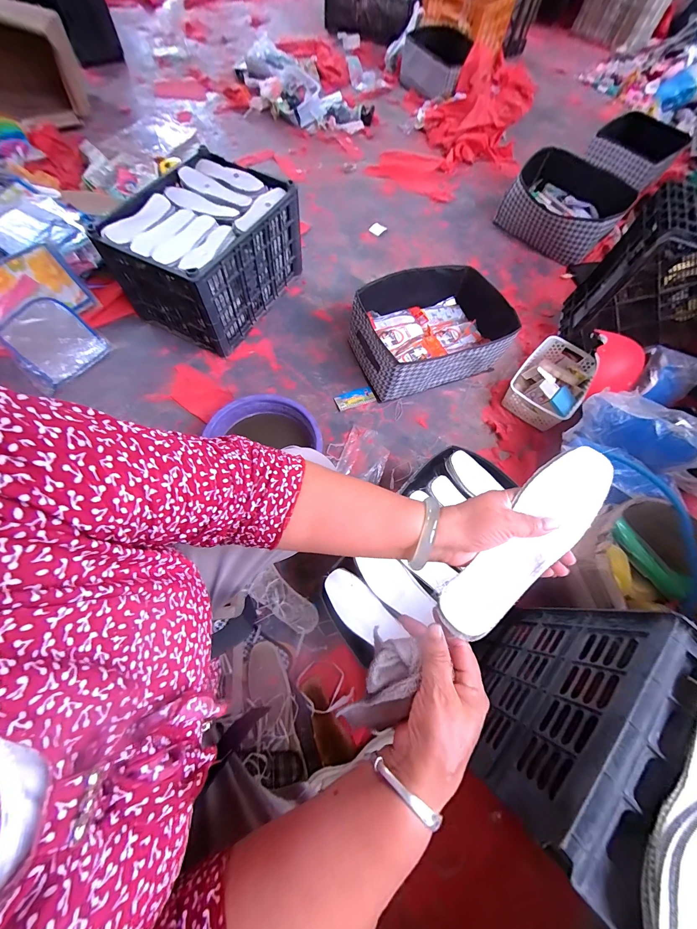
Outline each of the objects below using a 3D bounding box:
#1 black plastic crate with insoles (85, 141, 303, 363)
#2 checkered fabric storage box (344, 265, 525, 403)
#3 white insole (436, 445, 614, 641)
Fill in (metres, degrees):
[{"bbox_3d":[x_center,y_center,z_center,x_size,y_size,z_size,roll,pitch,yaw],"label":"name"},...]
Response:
[{"bbox_3d":[-0.428,-0.664,1.029,0.396,0.276,0.489,26,68,7],"label":"black plastic crate with insoles"},{"bbox_3d":[0.255,-0.410,1.009,0.453,0.189,0.324,-21,70,-12],"label":"checkered fabric storage box"},{"bbox_3d":[0.173,0.077,0.313,0.066,0.016,0.216,41,88,15],"label":"white insole"}]

